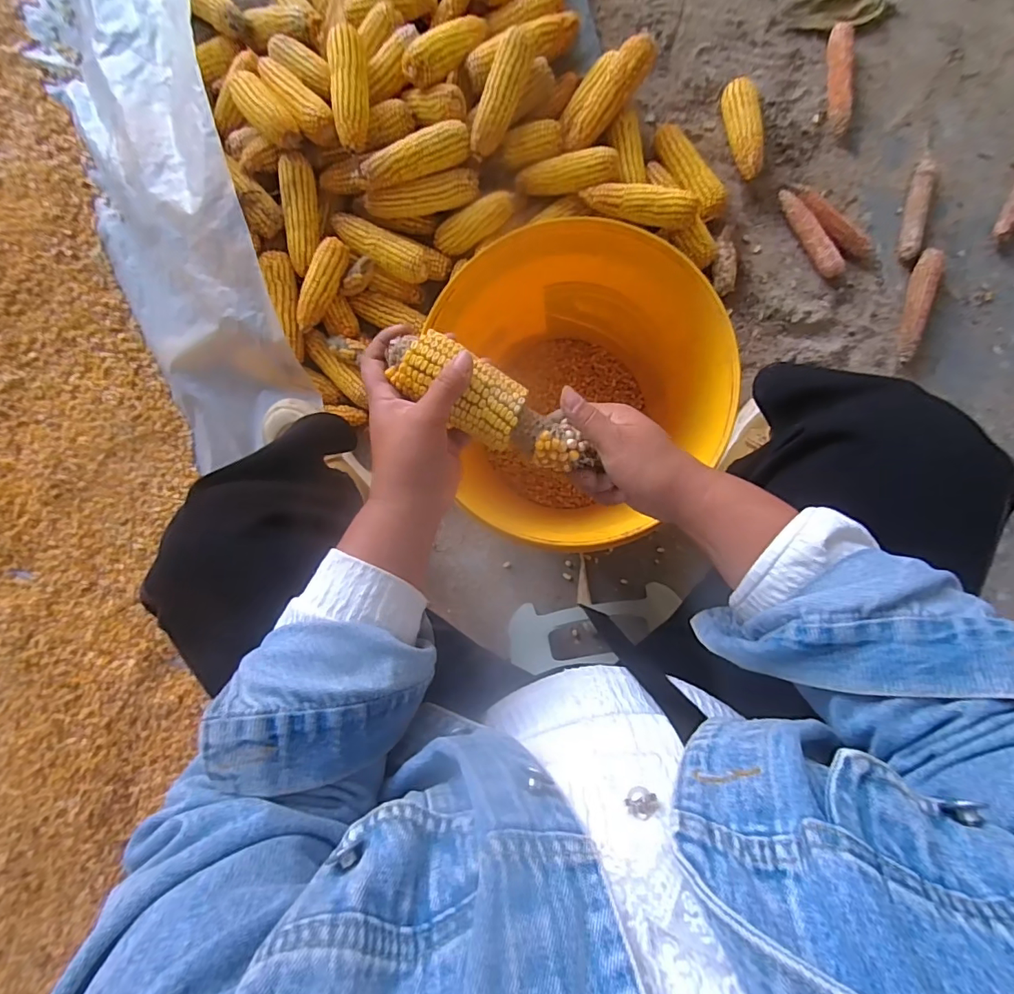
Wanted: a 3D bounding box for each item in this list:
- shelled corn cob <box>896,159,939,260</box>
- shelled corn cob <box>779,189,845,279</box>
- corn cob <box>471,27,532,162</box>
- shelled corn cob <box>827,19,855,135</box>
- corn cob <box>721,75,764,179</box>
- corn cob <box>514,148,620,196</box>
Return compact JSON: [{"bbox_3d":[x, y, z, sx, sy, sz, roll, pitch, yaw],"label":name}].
[{"bbox_3d":[0.600,-0.421,0.725,0.027,0.032,0.141,10,93,4],"label":"shelled corn cob"},{"bbox_3d":[0.456,-0.397,0.746,0.030,0.026,0.149,-33,89,5],"label":"shelled corn cob"},{"bbox_3d":[-0.007,-0.559,0.689,0.046,0.038,0.165,23,93,4],"label":"corn cob"},{"bbox_3d":[0.492,-0.622,0.733,0.036,0.038,0.158,4,92,5],"label":"shelled corn cob"},{"bbox_3d":[0.360,-0.556,0.750,0.049,0.047,0.155,-6,91,5],"label":"corn cob"},{"bbox_3d":[0.090,-0.470,0.719,0.148,0.040,0.042,-2,92,6],"label":"corn cob"}]

